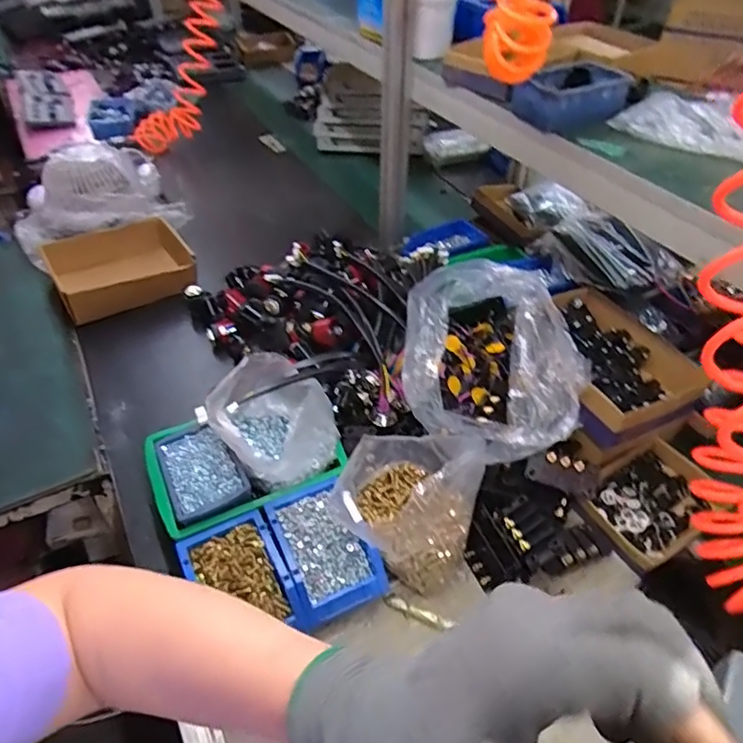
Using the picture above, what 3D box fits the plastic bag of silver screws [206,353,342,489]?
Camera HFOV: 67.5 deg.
[{"bbox_3d":[-0.133,0.069,0.743,0.153,0.116,0.144,33,54,29],"label":"plastic bag of silver screws"}]

